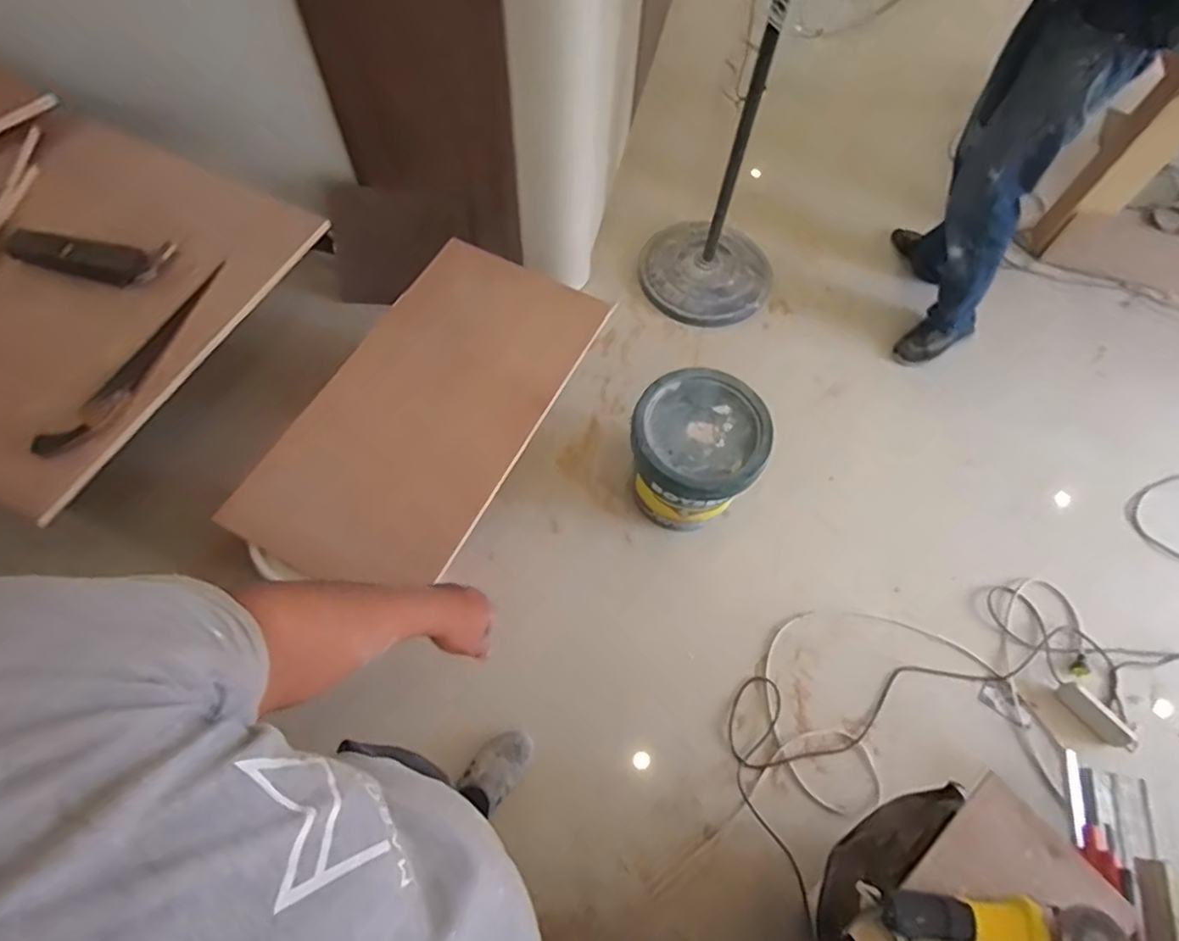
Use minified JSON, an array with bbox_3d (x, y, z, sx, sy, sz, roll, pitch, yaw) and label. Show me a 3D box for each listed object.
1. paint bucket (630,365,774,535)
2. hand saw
[{"bbox_3d":[0.240,-0.029,1.479,0.287,0.304,0.296,1,64,-2],"label":"paint bucket"},{"bbox_3d":[-0.877,-0.221,1.215,0.082,0.043,0.474,22,65,8],"label":"hand saw"}]

